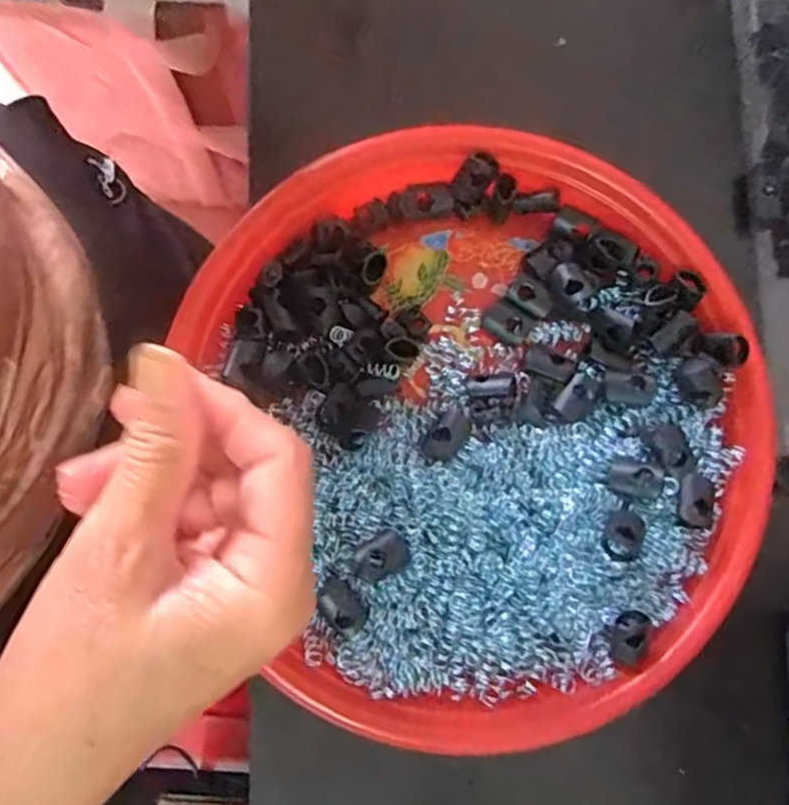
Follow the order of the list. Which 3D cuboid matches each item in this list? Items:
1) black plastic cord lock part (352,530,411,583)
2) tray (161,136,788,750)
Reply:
[{"bbox_3d":[-0.005,0.059,0.248,0.022,0.009,0.016,-23,81,-5],"label":"black plastic cord lock part"},{"bbox_3d":[0.046,0.007,0.265,0.216,0.036,0.225,0,79,-1],"label":"tray"}]

